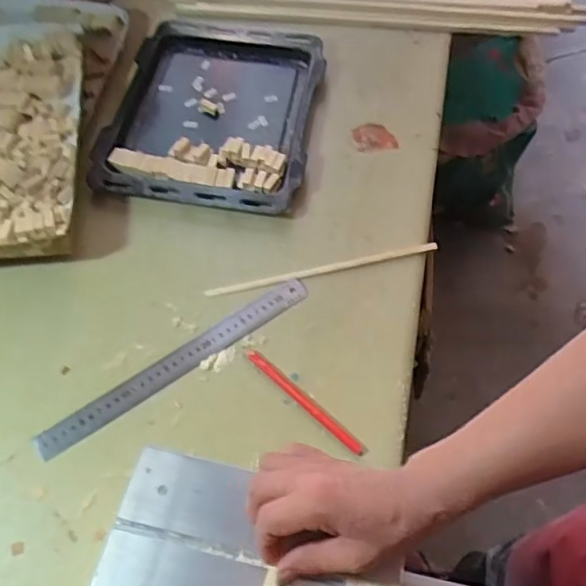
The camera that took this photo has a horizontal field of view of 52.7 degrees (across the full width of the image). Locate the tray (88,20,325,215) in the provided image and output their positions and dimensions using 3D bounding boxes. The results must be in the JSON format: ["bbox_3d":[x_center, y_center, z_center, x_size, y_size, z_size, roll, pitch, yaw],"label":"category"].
[{"bbox_3d":[-0.111,-0.256,0.836,0.269,0.047,0.336,8,57,3],"label":"tray"}]

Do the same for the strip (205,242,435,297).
[{"bbox_3d":[0.037,-0.030,0.714,0.287,0.011,0.012,-11,58,-9],"label":"strip"}]

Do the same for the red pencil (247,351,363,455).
[{"bbox_3d":[0.009,0.113,0.624,0.160,0.009,0.011,39,64,21],"label":"red pencil"}]

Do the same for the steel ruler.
[{"bbox_3d":[-0.122,0.075,0.648,0.327,0.006,0.033,-32,69,-19],"label":"steel ruler"}]

